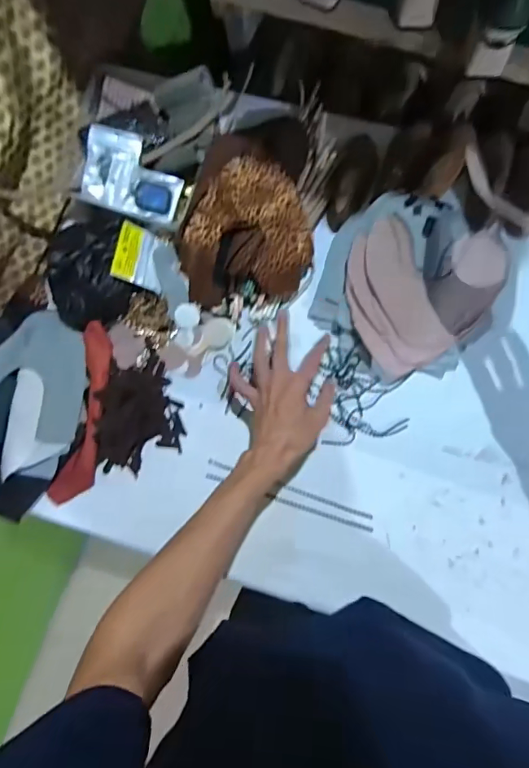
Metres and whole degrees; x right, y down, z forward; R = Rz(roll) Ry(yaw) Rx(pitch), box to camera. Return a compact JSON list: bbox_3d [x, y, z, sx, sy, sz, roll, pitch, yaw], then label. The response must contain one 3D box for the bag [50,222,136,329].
[{"bbox_3d":[-0.234,-0.150,0.632,0.096,0.060,0.143,16,87,8],"label":"bag"}]

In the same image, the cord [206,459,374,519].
[{"bbox_3d":[0.033,0.144,0.636,0.236,0.010,0.009,18,88,8],"label":"cord"}]

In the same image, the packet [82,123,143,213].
[{"bbox_3d":[-0.212,-0.299,0.641,0.071,0.010,0.104,11,97,-5],"label":"packet"}]

